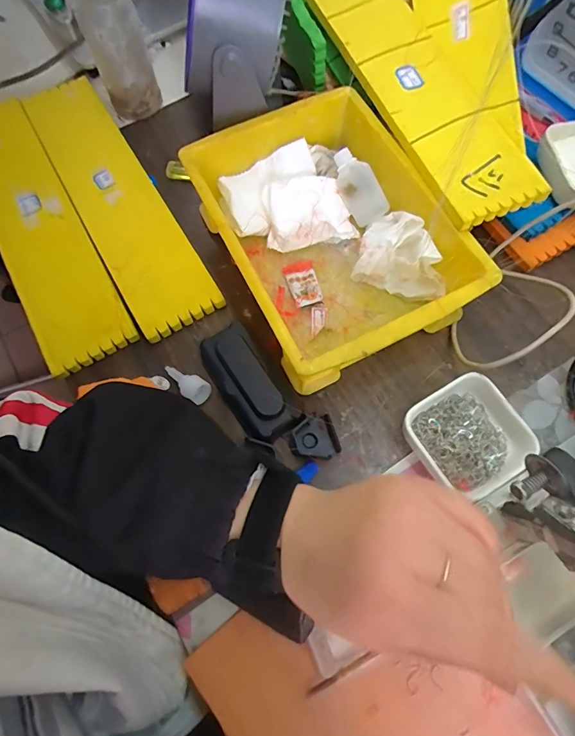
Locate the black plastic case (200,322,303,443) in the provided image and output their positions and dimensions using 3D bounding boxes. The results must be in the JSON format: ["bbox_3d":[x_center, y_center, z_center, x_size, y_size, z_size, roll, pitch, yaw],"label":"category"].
[{"bbox_3d":[-0.033,0.012,0.348,0.047,0.031,0.106,-32,73,-11],"label":"black plastic case"}]

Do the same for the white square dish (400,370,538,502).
[{"bbox_3d":[0.145,0.055,0.330,0.082,0.031,0.081,-32,73,-10],"label":"white square dish"}]

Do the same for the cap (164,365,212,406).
[{"bbox_3d":[-0.090,0.013,0.353,0.048,0.016,0.020,28,73,10],"label":"cap"}]

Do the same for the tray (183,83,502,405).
[{"bbox_3d":[0.035,-0.118,0.370,0.172,0.074,0.243,-25,72,-8],"label":"tray"}]

